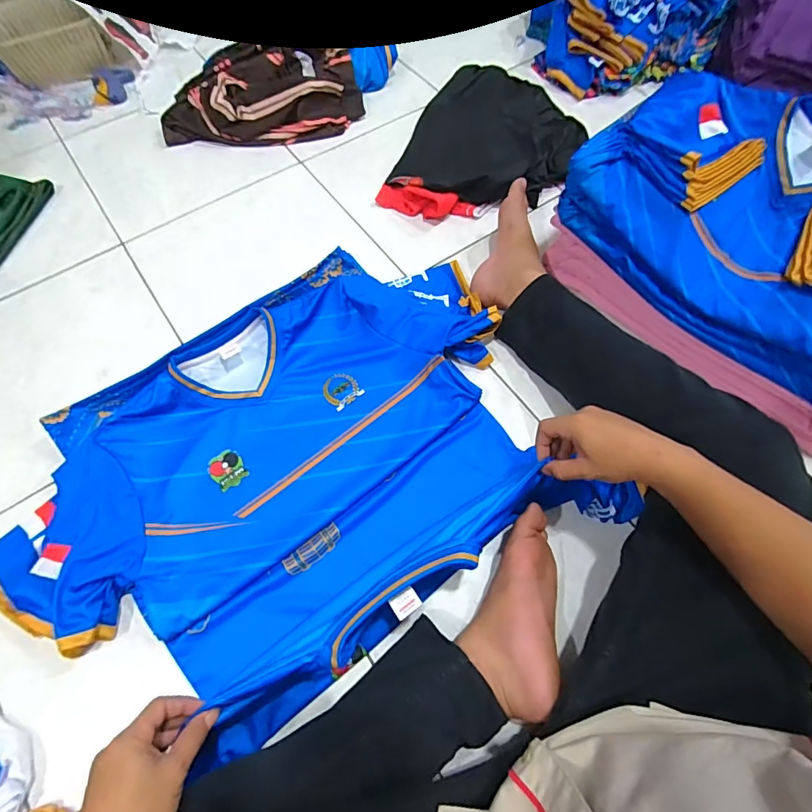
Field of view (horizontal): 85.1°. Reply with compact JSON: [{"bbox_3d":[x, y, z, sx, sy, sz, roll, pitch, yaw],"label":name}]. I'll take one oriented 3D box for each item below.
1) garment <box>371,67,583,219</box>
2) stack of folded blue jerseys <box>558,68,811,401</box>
[{"bbox_3d":[0.182,-0.545,0.921,0.355,0.081,0.443,23,68,7],"label":"garment"},{"bbox_3d":[0.524,-0.266,0.653,0.498,0.152,0.331,42,71,17],"label":"stack of folded blue jerseys"}]

